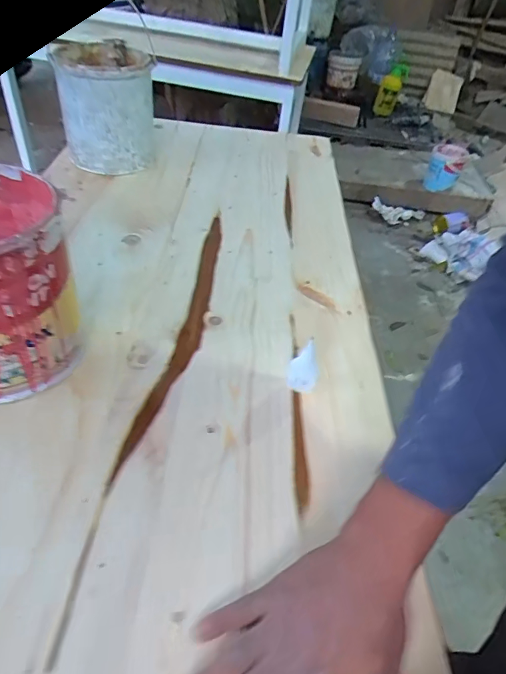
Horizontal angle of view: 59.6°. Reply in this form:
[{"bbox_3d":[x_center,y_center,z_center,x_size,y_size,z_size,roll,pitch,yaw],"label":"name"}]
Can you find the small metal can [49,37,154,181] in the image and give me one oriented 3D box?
[{"bbox_3d":[-0.293,-0.463,0.899,0.178,0.195,0.199,-8,46,-15],"label":"small metal can"}]

